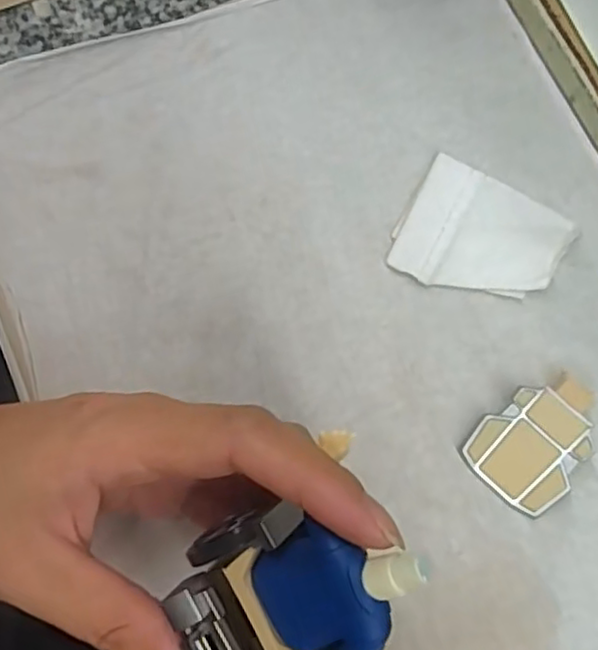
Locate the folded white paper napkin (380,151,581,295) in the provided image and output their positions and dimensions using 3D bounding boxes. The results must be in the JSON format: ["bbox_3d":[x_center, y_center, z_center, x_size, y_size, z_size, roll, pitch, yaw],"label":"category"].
[{"bbox_3d":[0.066,-0.031,0.240,0.057,0.006,0.047,28,77,6],"label":"folded white paper napkin"}]

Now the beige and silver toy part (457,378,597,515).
[{"bbox_3d":[0.080,0.038,0.220,0.034,0.011,0.043,42,79,9],"label":"beige and silver toy part"}]

